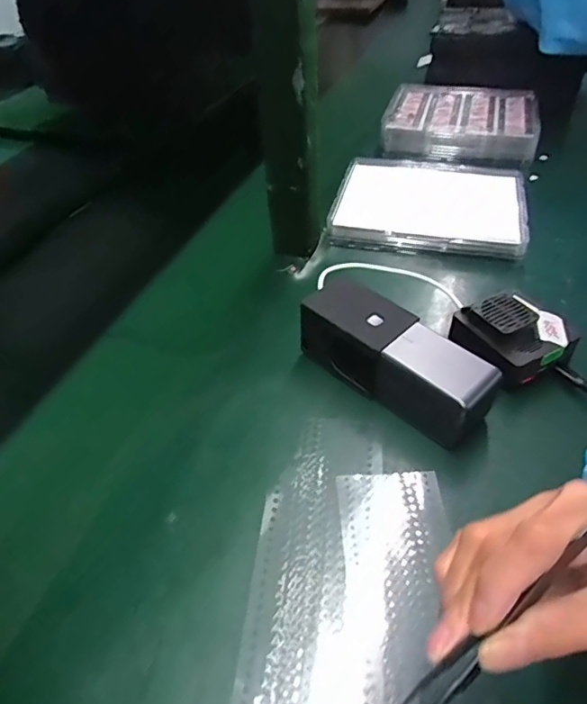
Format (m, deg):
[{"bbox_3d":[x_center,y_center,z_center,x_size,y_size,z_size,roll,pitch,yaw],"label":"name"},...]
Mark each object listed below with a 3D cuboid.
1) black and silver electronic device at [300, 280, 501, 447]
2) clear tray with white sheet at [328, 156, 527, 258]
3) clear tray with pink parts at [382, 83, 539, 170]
[{"bbox_3d":[0.081,0.004,0.408,0.061,0.059,0.171,-36,54,-27],"label":"black and silver electronic device"},{"bbox_3d":[0.162,-0.176,0.600,0.213,0.031,0.171,9,47,12],"label":"clear tray with white sheet"},{"bbox_3d":[0.249,-0.349,0.759,0.216,0.042,0.181,13,46,13],"label":"clear tray with pink parts"}]

